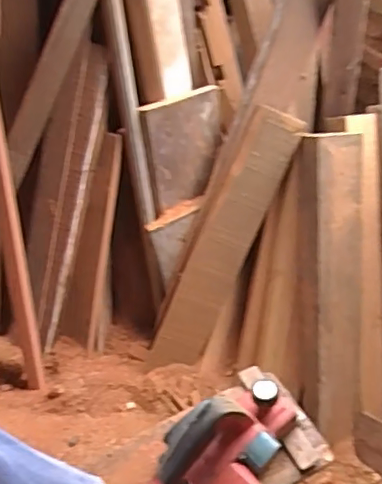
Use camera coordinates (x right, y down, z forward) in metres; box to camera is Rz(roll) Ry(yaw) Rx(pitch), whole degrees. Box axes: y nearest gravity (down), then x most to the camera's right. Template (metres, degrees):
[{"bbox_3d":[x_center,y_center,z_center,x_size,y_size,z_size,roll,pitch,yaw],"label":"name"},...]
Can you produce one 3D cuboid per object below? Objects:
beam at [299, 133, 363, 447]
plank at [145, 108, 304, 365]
[{"bbox_3d":[0.316,0.118,1.278,0.138,0.708,0.062,-2,9,6],"label":"beam"},{"bbox_3d":[0.067,0.014,1.301,0.121,0.645,0.026,25,16,7],"label":"plank"}]

